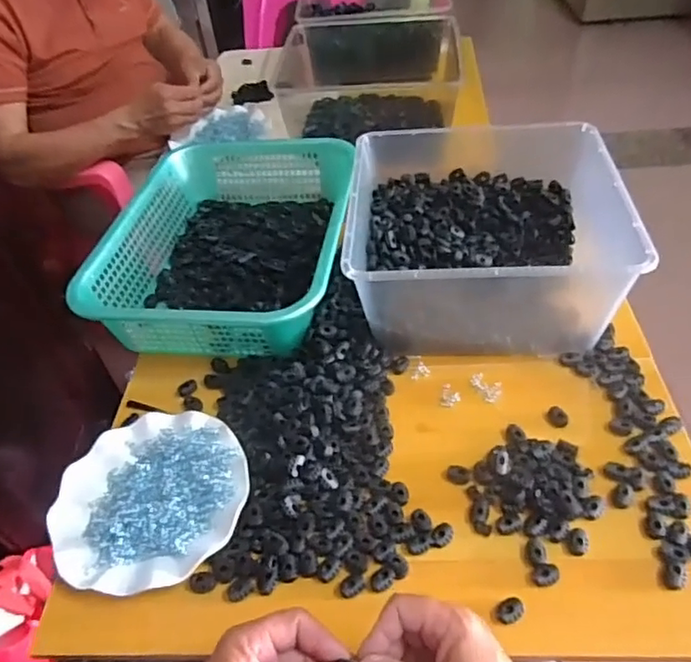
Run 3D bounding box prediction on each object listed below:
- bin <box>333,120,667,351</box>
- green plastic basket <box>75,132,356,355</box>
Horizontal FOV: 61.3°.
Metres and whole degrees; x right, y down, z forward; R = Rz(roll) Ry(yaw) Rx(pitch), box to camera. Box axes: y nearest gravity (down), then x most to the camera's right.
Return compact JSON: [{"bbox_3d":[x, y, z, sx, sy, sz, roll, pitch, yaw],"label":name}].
[{"bbox_3d":[0.160,-0.119,0.702,0.296,0.121,0.294,0,46,7],"label":"bin"},{"bbox_3d":[-0.139,-0.155,0.813,0.291,0.089,0.440,2,46,10],"label":"green plastic basket"}]

